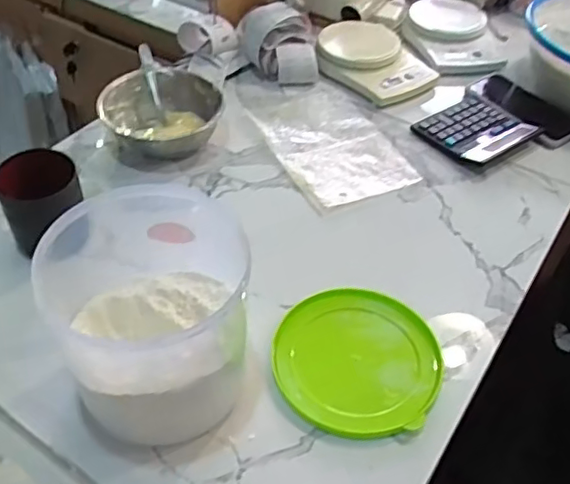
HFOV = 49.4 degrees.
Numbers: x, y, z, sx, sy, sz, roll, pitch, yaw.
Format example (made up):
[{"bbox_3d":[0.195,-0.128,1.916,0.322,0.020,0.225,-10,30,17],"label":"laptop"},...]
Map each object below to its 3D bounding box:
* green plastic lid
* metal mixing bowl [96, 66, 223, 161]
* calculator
[{"bbox_3d":[0.069,0.111,0.599,0.153,0.012,0.155,1,46,-1],"label":"green plastic lid"},{"bbox_3d":[-0.162,-0.167,0.826,0.144,0.070,0.135,1,46,-1],"label":"metal mixing bowl"},{"bbox_3d":[0.265,-0.158,0.864,0.128,0.022,0.126,-27,52,-26],"label":"calculator"}]

